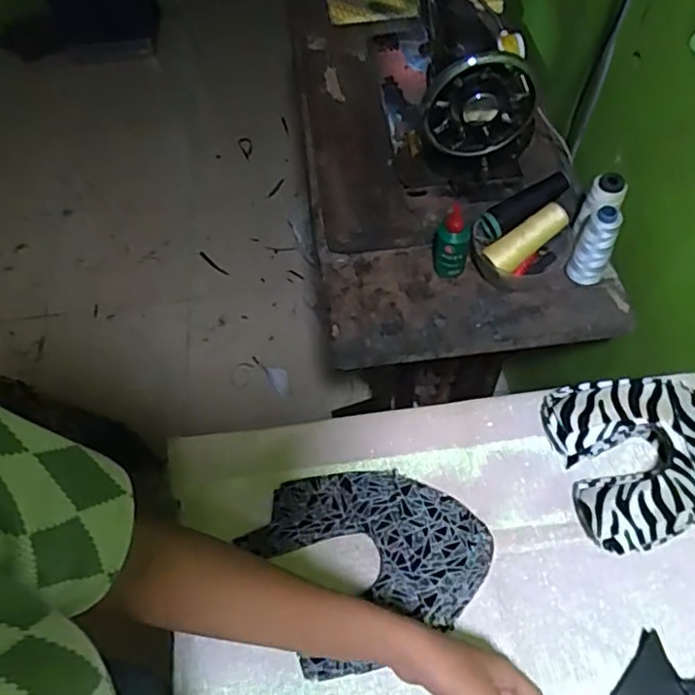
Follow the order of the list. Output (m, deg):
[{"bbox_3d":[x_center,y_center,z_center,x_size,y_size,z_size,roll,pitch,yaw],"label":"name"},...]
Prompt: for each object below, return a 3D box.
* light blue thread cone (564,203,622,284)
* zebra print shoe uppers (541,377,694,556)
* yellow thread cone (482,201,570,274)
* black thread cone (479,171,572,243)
[{"bbox_3d":[0.304,-0.126,0.776,0.042,0.113,0.041,22,61,16],"label":"light blue thread cone"},{"bbox_3d":[0.310,0.105,0.648,0.179,0.071,0.174,-12,57,-4],"label":"zebra print shoe uppers"},{"bbox_3d":[0.226,-0.134,0.790,0.110,0.036,0.036,-35,60,5],"label":"yellow thread cone"},{"bbox_3d":[0.220,-0.182,0.788,0.121,0.034,0.040,-32,60,-1],"label":"black thread cone"}]

